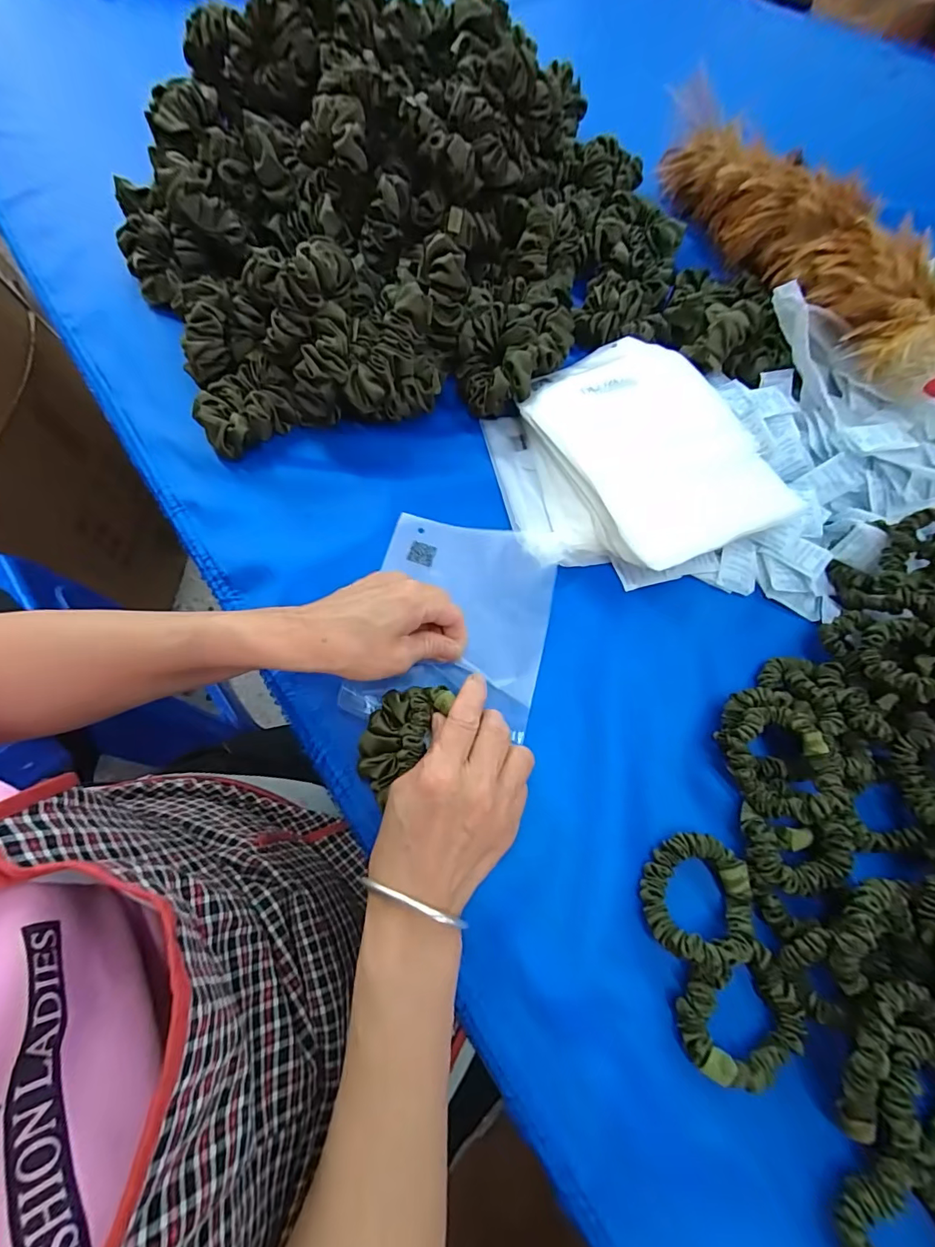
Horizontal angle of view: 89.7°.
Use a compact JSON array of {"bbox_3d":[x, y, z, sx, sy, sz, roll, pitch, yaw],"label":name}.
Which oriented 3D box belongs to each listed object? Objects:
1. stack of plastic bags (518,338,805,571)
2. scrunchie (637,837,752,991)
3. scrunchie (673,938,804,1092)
[{"bbox_3d":[0.130,-0.154,0.410,0.206,0.045,0.255,-13,67,-7],"label":"stack of plastic bags"},{"bbox_3d":[0.137,0.163,0.279,0.058,0.028,0.069,30,69,12],"label":"scrunchie"},{"bbox_3d":[0.151,0.211,0.258,0.066,0.031,0.065,0,66,-1],"label":"scrunchie"}]

